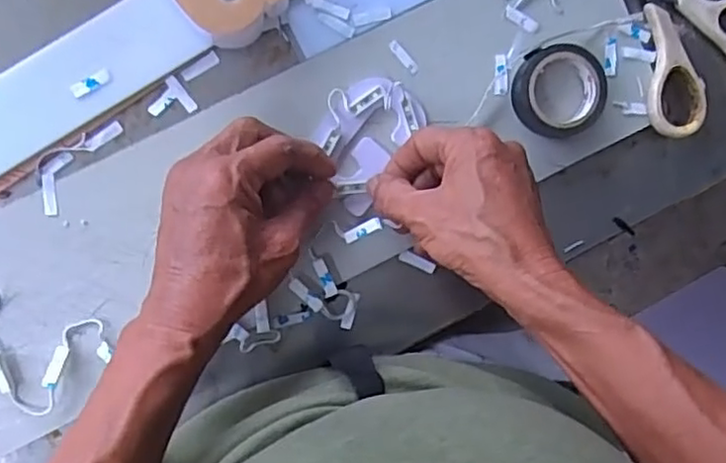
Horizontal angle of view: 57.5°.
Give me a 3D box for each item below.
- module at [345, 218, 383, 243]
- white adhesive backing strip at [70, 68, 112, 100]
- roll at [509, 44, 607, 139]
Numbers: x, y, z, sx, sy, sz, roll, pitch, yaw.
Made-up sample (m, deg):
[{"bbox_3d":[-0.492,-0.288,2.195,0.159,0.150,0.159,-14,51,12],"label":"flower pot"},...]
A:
[{"bbox_3d":[0.001,-0.001,0.420,0.025,0.005,0.009,-26,98,8],"label":"module"},{"bbox_3d":[-0.167,-0.091,0.407,0.024,0.004,0.009,-30,98,-4],"label":"white adhesive backing strip"},{"bbox_3d":[0.130,-0.092,0.439,0.058,0.018,0.058,-1,95,-7],"label":"roll"}]

